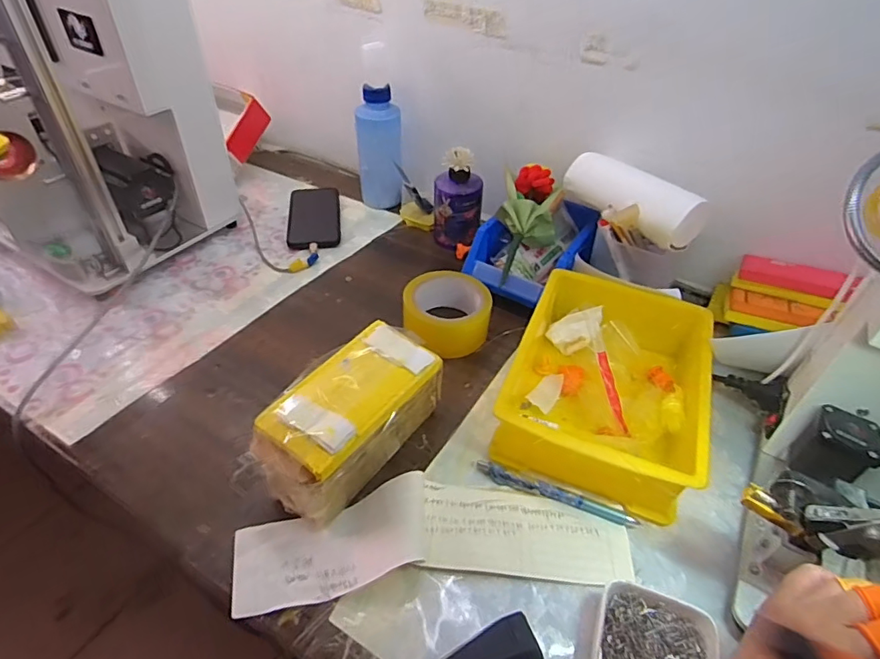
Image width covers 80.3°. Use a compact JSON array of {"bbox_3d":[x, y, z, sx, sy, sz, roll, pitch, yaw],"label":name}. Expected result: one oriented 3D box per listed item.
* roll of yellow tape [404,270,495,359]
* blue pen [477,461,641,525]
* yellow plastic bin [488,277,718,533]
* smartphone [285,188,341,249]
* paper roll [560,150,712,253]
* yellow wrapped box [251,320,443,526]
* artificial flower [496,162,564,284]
[{"bbox_3d":[0.008,-0.016,0.608,0.099,0.056,0.105,0,43,0],"label":"roll of yellow tape"},{"bbox_3d":[0.100,0.143,0.459,0.139,0.010,0.013,14,44,14],"label":"blue pen"},{"bbox_3d":[0.164,0.053,0.517,0.173,0.075,0.224,18,45,17],"label":"yellow plastic bin"},{"bbox_3d":[-0.192,-0.173,0.800,0.077,0.015,0.161,-5,43,-7],"label":"smartphone"},{"bbox_3d":[0.217,-0.150,0.598,0.162,0.056,0.057,34,52,31],"label":"paper roll"},{"bbox_3d":[-0.078,0.077,0.462,0.085,0.090,0.169,26,48,25],"label":"yellow wrapped box"},{"bbox_3d":[0.105,-0.130,0.657,0.078,0.046,0.170,11,74,11],"label":"artificial flower"}]

